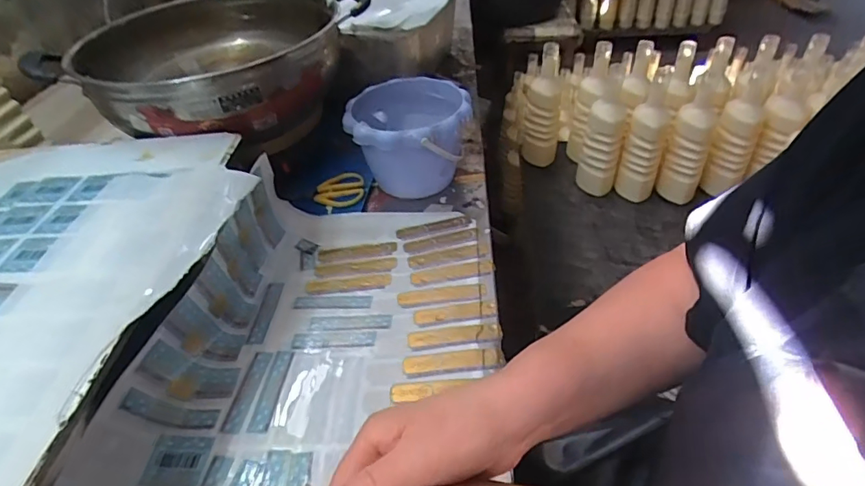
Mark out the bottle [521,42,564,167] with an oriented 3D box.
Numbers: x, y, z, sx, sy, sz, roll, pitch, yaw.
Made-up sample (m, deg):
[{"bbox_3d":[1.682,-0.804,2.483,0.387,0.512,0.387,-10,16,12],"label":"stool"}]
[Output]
[{"bbox_3d":[0.234,-0.283,1.080,0.079,0.246,0.062,10,43,13],"label":"bottle"}]

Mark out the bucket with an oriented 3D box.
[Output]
[{"bbox_3d":[-0.029,-0.129,0.641,0.148,0.117,0.148,-3,42,3],"label":"bucket"}]

